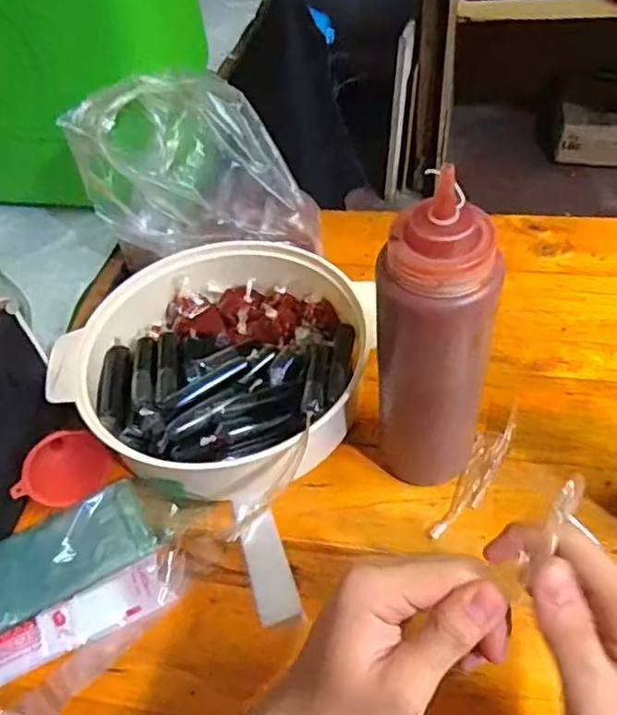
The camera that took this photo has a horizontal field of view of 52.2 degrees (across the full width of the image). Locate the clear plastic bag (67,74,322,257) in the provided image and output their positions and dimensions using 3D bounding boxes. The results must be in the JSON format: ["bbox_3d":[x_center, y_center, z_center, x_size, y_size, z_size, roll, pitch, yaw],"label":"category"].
[{"bbox_3d":[-0.099,-0.182,0.592,0.196,0.162,0.124,-9,51,-1],"label":"clear plastic bag"}]

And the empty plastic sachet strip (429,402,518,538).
[{"bbox_3d":[0.131,0.086,0.483,0.025,0.016,0.126,22,57,22],"label":"empty plastic sachet strip"}]

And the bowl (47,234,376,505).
[{"bbox_3d":[-0.070,-0.001,0.533,0.230,0.070,0.235,-3,51,4],"label":"bowl"}]

